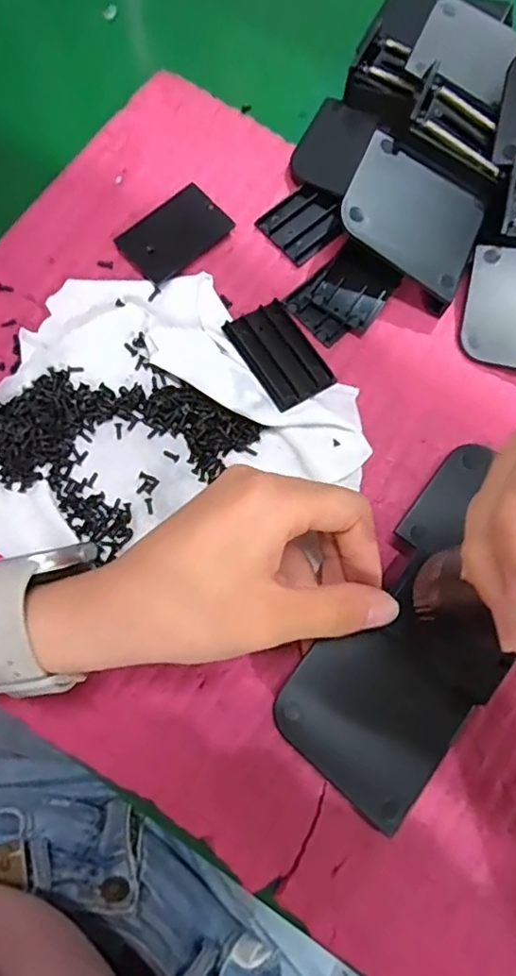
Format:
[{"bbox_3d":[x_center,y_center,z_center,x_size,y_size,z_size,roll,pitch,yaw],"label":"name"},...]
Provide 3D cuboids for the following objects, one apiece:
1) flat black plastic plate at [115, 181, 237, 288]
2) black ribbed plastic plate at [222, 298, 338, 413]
[{"bbox_3d":[-0.044,-0.136,0.317,0.054,0.004,0.037,-42,82,-8],"label":"flat black plastic plate"},{"bbox_3d":[0.012,-0.068,0.301,0.034,0.006,0.055,-32,80,-7],"label":"black ribbed plastic plate"}]

